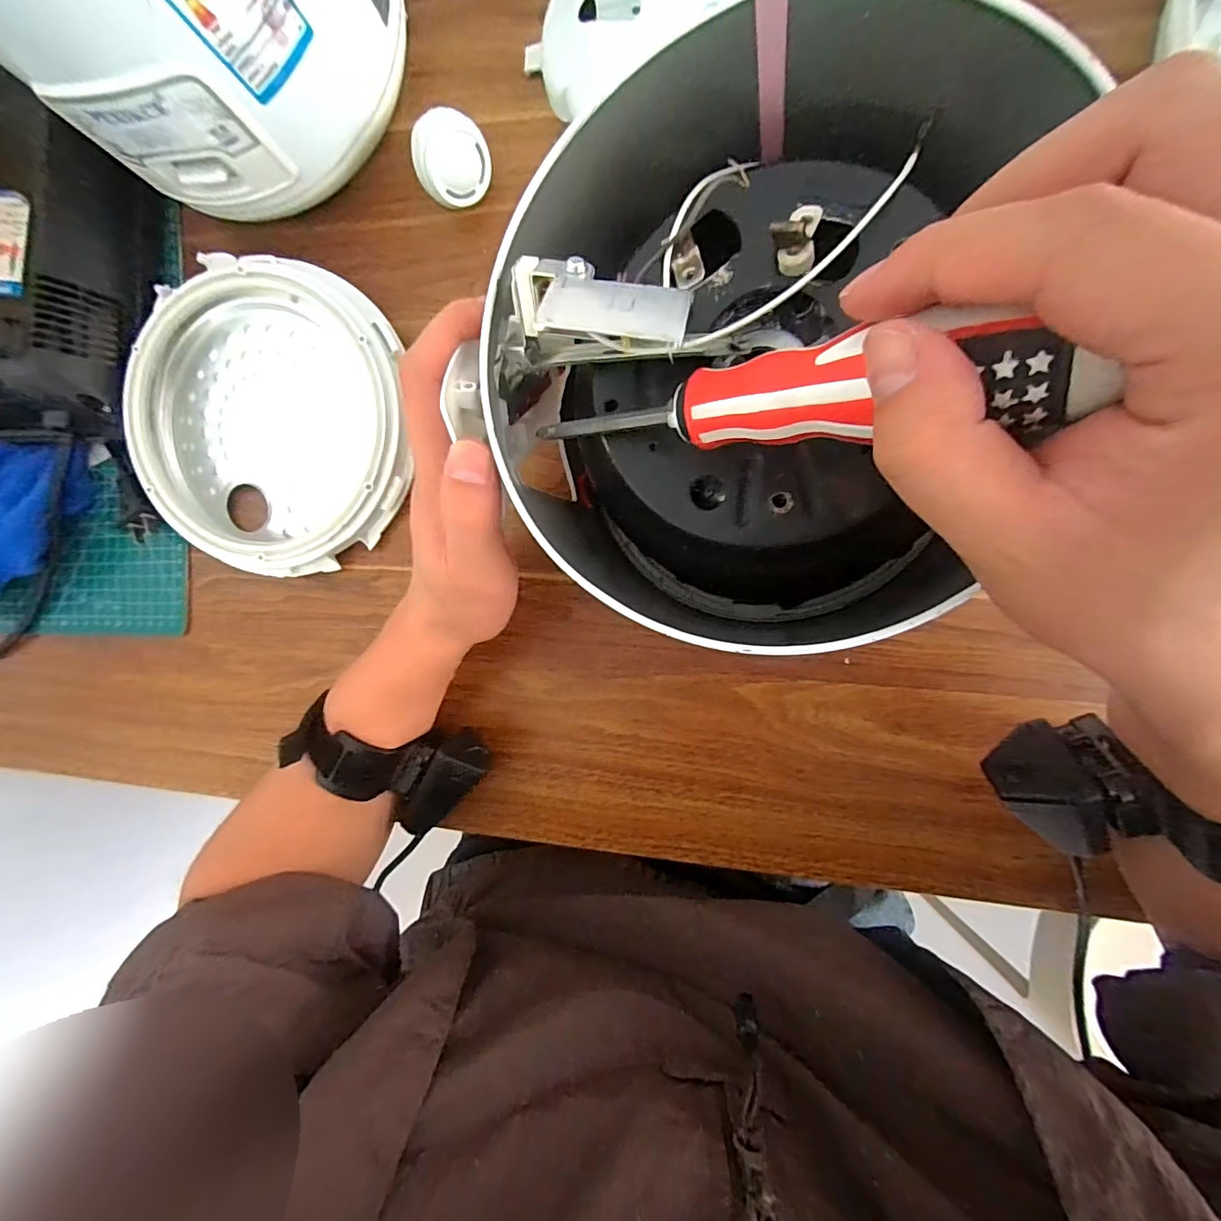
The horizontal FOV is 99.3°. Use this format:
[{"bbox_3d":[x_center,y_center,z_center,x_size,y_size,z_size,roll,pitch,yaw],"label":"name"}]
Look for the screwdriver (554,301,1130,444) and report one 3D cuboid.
[{"bbox_3d":[0.041,-0.065,0.160,0.164,0.019,0.023,11,94,40],"label":"screwdriver"}]

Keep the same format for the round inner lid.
[{"bbox_3d":[-0.223,-0.124,0.344,0.181,0.039,0.191,0,92,9],"label":"round inner lid"}]

